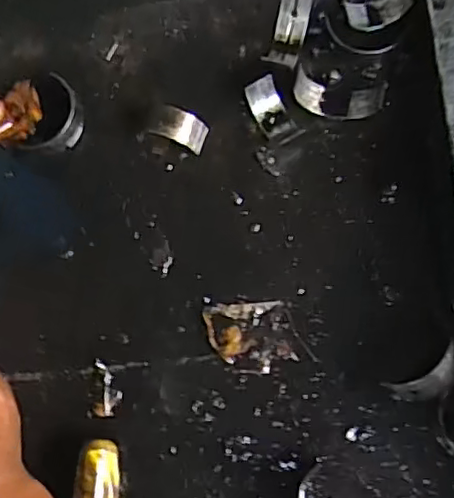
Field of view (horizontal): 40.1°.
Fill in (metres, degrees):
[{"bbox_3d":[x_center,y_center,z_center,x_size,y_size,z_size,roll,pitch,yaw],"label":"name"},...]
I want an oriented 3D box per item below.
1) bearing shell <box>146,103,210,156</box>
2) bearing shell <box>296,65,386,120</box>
[{"bbox_3d":[-0.043,-0.105,0.518,0.055,0.021,0.028,23,81,10],"label":"bearing shell"},{"bbox_3d":[0.091,-0.124,0.506,0.072,0.023,0.031,13,80,8],"label":"bearing shell"}]

